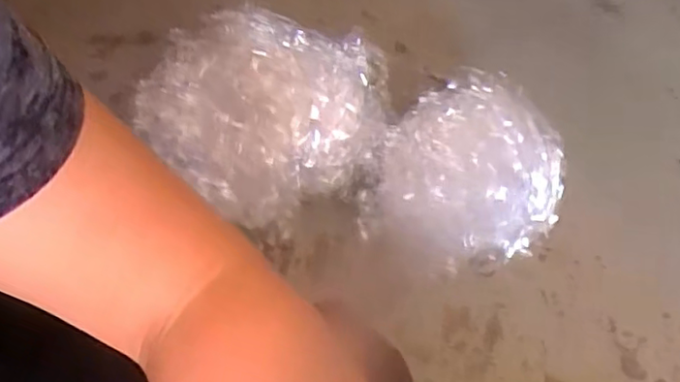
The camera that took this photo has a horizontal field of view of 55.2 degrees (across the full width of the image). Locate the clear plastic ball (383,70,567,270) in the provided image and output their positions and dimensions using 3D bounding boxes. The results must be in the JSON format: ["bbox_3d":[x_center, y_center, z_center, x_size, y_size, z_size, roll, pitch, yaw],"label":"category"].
[{"bbox_3d":[0.162,-0.009,0.854,0.203,0.196,0.201,1,56,-2],"label":"clear plastic ball"}]

